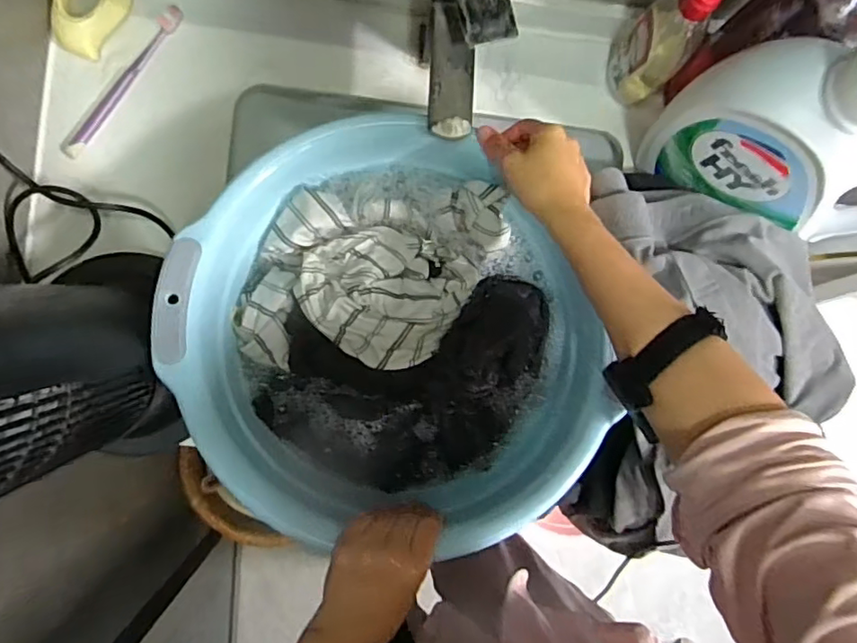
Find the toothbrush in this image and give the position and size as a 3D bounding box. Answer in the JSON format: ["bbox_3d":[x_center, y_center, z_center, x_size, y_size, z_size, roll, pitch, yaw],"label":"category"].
[{"bbox_3d":[-0.322,-0.253,0.612,0.020,0.016,0.193,37,86,-3],"label":"toothbrush"}]

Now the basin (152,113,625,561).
[{"bbox_3d":[-0.027,0.010,0.532,0.349,0.110,0.369,-38,92,-5],"label":"basin"}]

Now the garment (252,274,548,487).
[{"bbox_3d":[-0.017,0.068,0.557,0.277,0.037,0.177,-10,89,-5],"label":"garment"}]

